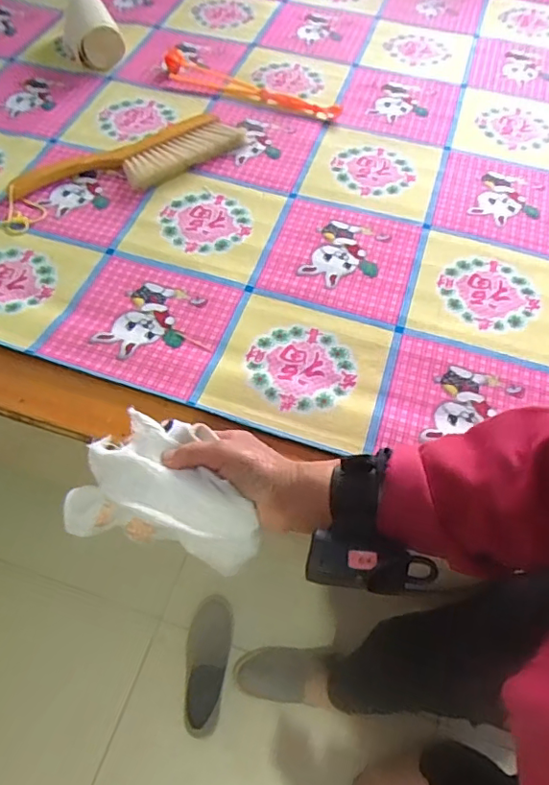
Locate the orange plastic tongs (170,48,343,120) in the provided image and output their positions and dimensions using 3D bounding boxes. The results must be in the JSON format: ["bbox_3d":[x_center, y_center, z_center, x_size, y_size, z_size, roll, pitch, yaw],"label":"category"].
[{"bbox_3d":[-0.051,-0.551,0.972,0.340,0.015,0.071,24,62,12],"label":"orange plastic tongs"}]

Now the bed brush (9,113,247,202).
[{"bbox_3d":[-0.225,-0.366,0.856,0.375,0.031,0.090,-24,64,-15],"label":"bed brush"}]

